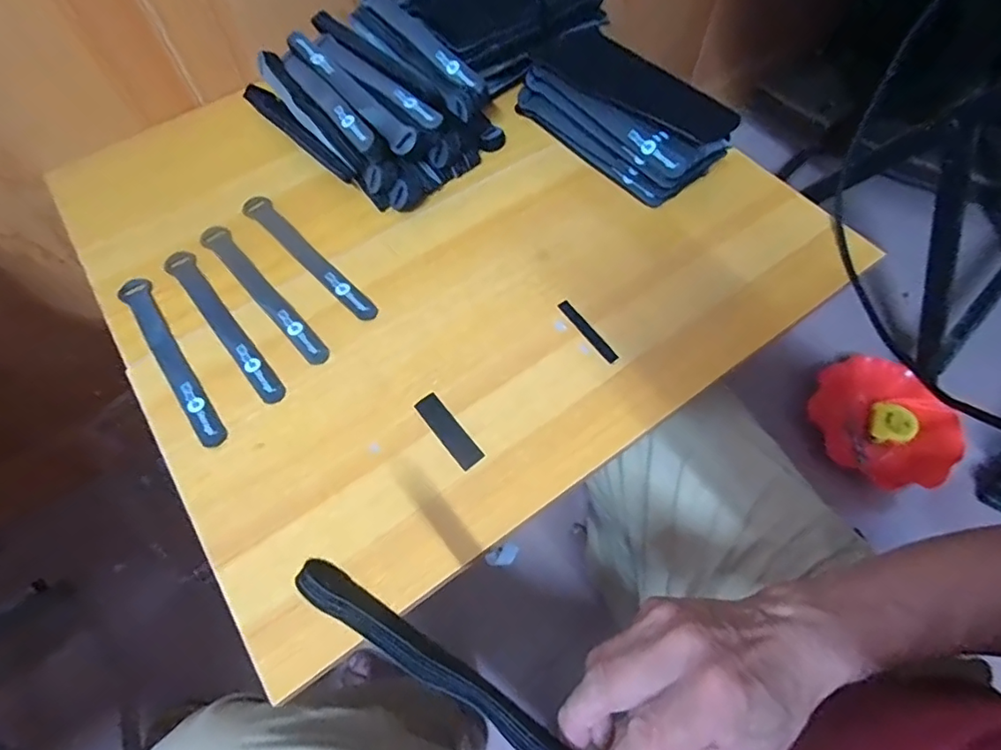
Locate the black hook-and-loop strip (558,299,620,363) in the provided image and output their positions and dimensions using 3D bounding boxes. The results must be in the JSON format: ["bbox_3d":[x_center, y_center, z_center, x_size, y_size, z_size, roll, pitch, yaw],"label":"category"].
[{"bbox_3d":[0.073,-0.038,0.462,0.011,0.004,0.071,-32,67,-14],"label":"black hook-and-loop strip"}]

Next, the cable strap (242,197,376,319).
[{"bbox_3d":[-0.181,-0.112,0.515,0.026,0.005,0.197,-40,69,-17],"label":"cable strap"}]

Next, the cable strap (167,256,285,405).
[{"bbox_3d":[-0.243,-0.045,0.482,0.025,0.007,0.193,-35,65,-18],"label":"cable strap"}]

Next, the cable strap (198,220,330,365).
[{"bbox_3d":[-0.215,-0.076,0.497,0.024,0.006,0.194,-39,68,-16],"label":"cable strap"}]

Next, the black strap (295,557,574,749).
[{"bbox_3d":[-0.021,0.146,0.262,0.180,0.021,0.015,41,69,-8],"label":"black strap"}]

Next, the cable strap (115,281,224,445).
[{"bbox_3d":[-0.281,-0.016,0.466,0.024,0.005,0.198,-33,67,-14],"label":"cable strap"}]

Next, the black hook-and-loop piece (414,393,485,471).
[{"bbox_3d":[-0.040,0.042,0.425,0.020,0.004,0.070,-36,68,-15],"label":"black hook-and-loop piece"}]

